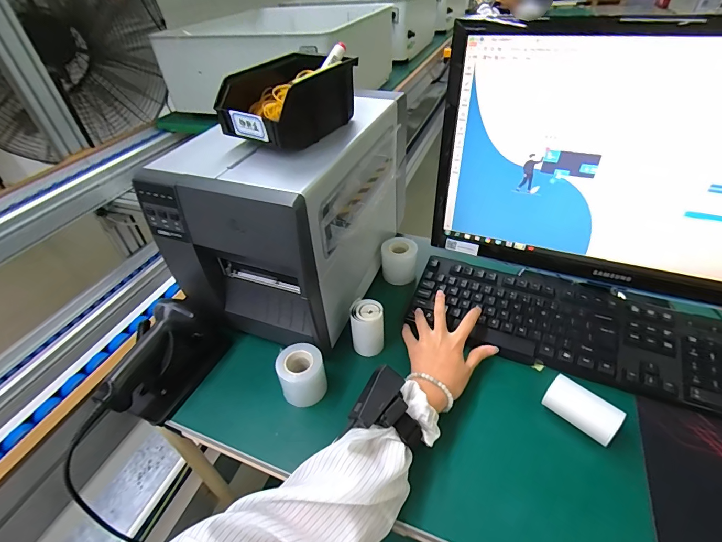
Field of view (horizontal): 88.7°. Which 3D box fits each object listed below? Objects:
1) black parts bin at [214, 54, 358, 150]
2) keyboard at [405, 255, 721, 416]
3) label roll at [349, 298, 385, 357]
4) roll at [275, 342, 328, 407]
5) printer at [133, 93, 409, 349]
[{"bbox_3d":[-0.091,-0.225,0.488,0.112,0.073,0.179,20,47,25],"label":"black parts bin"},{"bbox_3d":[0.292,0.076,0.535,0.431,0.036,0.150,17,45,24],"label":"keyboard"},{"bbox_3d":[0.009,0.083,0.547,0.045,0.077,0.044,-2,41,2],"label":"label roll"},{"bbox_3d":[-0.080,0.140,0.501,0.059,0.064,0.056,-2,41,2],"label":"roll"},{"bbox_3d":[-0.093,-0.103,0.612,0.231,0.264,0.384,14,44,20],"label":"printer"}]

